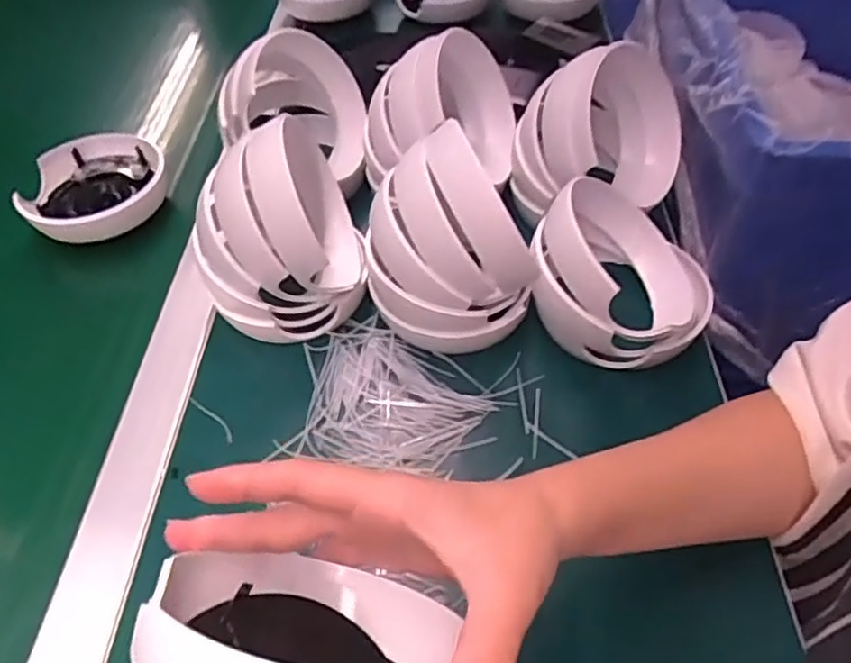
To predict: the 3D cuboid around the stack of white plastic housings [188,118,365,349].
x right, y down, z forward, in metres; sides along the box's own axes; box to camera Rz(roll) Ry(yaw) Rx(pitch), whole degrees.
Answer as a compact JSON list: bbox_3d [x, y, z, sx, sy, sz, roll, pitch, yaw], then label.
[{"bbox_3d":[-0.095,-0.063,0.445,0.098,0.122,0.099,-10,49,-5],"label":"stack of white plastic housings"}]

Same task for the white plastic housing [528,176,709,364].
[{"bbox_3d":[0.130,-0.043,0.440,0.110,0.078,0.118,-2,49,2],"label":"white plastic housing"}]

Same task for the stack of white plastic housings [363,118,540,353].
[{"bbox_3d":[0.014,-0.058,0.431,0.101,0.125,0.092,-1,49,3],"label":"stack of white plastic housings"}]

